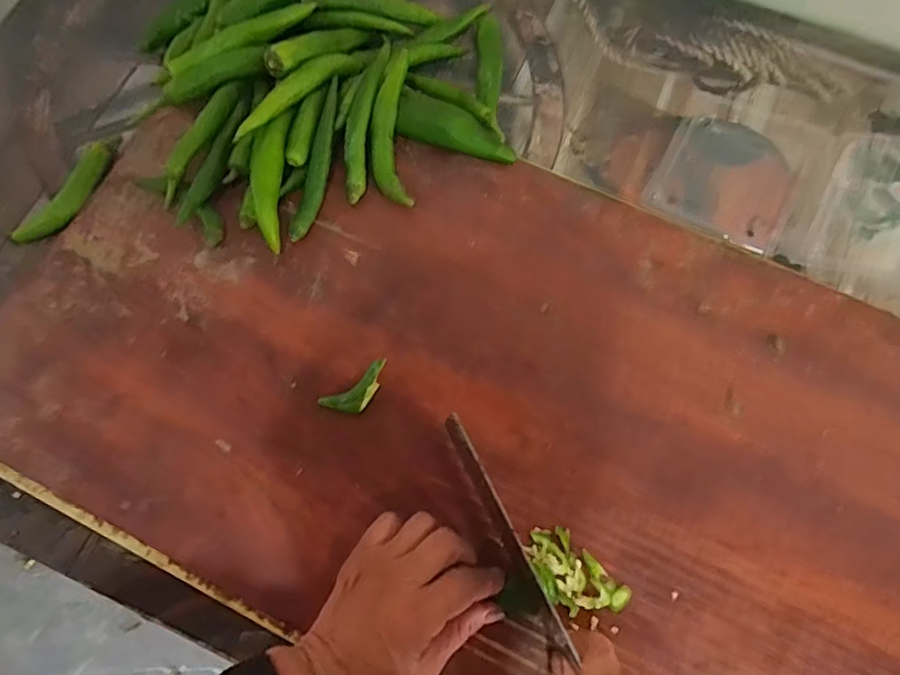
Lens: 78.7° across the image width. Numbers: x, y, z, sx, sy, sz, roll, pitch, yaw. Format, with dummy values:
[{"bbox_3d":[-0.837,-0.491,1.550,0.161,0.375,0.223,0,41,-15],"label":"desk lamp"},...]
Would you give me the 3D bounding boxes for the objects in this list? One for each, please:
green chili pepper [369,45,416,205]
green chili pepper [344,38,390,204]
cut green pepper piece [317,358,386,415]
[{"bbox_3d":[-0.046,-0.168,0.444,0.033,0.013,0.118,2,91,-1],"label":"green chili pepper"},{"bbox_3d":[-0.070,-0.180,0.449,0.020,0.013,0.137,11,86,2],"label":"green chili pepper"},{"bbox_3d":[-0.065,0.039,0.391,0.053,0.011,0.023,-32,75,-12],"label":"cut green pepper piece"}]

